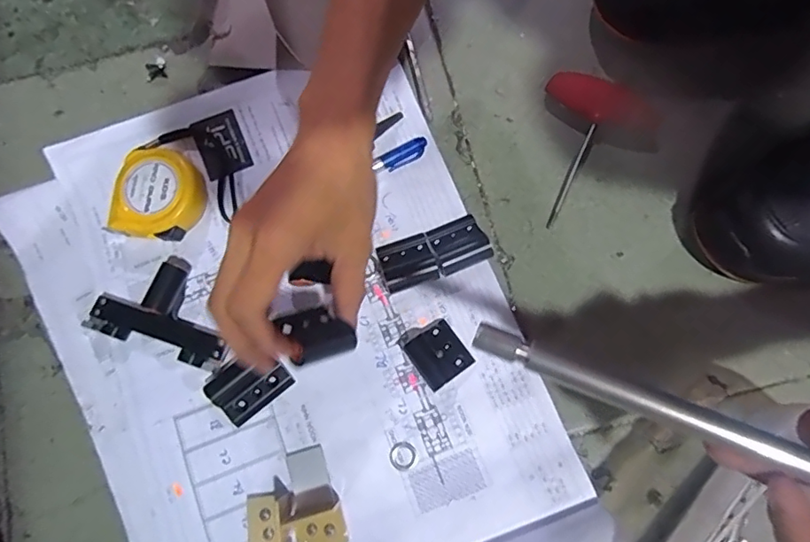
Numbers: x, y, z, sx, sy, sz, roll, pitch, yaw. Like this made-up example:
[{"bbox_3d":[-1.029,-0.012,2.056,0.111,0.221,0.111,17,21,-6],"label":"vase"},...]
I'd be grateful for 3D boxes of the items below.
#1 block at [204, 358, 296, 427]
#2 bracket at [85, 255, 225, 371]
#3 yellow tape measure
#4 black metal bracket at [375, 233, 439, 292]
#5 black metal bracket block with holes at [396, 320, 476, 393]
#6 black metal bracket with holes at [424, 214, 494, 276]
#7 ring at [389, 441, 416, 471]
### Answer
[{"bbox_3d":[-0.116,0.084,0.396,0.053,0.013,0.039,-40,79,-7],"label":"block"},{"bbox_3d":[-0.180,0.026,0.404,0.106,0.032,0.071,20,78,6],"label":"bracket"},{"bbox_3d":[-0.193,-0.061,0.424,0.063,0.031,0.074,3,77,3],"label":"yellow tape measure"},{"bbox_3d":[0.002,-0.006,0.408,0.042,0.015,0.038,-18,77,-2],"label":"black metal bracket"},{"bbox_3d":[0.023,0.058,0.390,0.038,0.020,0.046,-35,78,-6],"label":"black metal bracket block with holes"},{"bbox_3d":[0.041,-0.021,0.418,0.042,0.016,0.039,-22,77,-3],"label":"black metal bracket with holes"},{"bbox_3d":[-0.002,0.134,0.386,0.020,0.004,0.019,0,77,2],"label":"ring"}]

